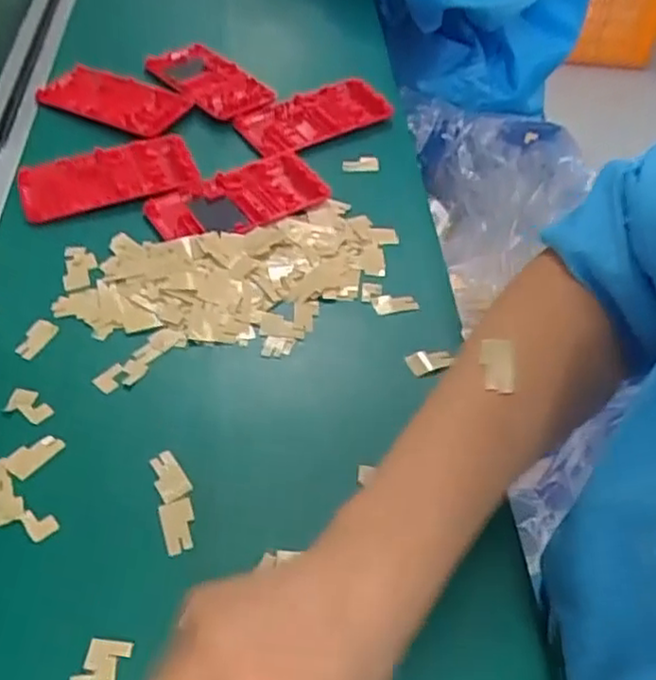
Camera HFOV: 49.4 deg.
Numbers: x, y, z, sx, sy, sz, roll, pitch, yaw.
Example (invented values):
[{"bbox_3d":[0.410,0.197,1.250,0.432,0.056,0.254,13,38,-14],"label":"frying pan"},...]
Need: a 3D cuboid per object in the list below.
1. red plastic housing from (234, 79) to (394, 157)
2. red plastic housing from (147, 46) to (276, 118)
[{"bbox_3d":[-0.012,-0.188,0.587,0.113,0.013,0.061,-23,54,-22],"label":"red plastic housing"},{"bbox_3d":[-0.106,-0.233,0.624,0.060,0.009,0.136,-30,57,-27],"label":"red plastic housing"}]

